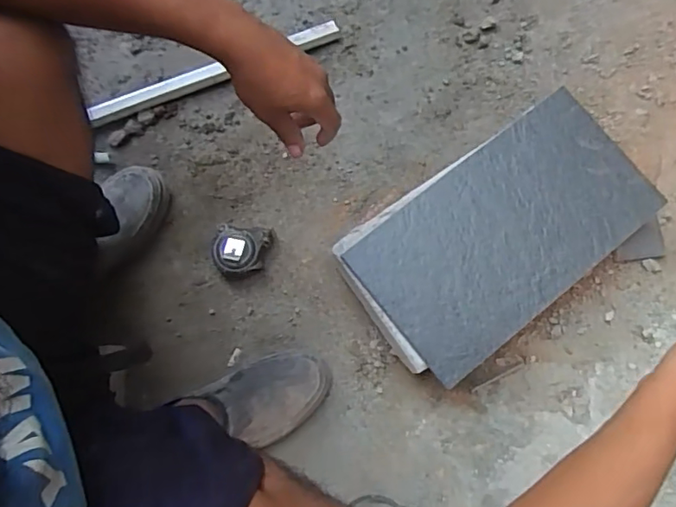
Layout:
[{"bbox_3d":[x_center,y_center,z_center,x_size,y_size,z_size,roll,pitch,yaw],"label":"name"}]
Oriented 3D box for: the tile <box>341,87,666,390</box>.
[{"bbox_3d":[0.223,-0.032,0.736,0.389,0.013,0.207,-38,81,-8],"label":"tile"}]

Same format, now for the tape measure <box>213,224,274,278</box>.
[{"bbox_3d":[-0.134,-0.004,0.787,0.084,0.036,0.071,0,77,-1],"label":"tape measure"}]

